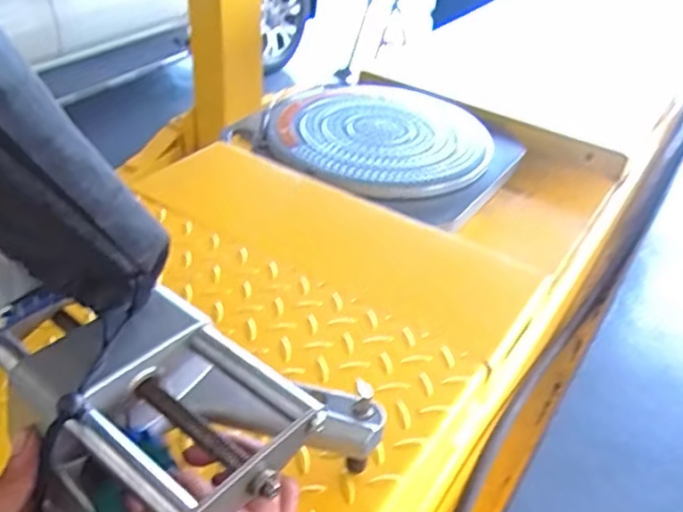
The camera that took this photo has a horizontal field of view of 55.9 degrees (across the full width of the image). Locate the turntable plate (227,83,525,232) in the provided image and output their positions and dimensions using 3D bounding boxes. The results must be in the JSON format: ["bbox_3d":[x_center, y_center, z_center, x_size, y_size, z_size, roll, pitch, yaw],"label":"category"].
[{"bbox_3d":[0.058,-0.185,0.999,0.394,0.043,0.330,24,40,24],"label":"turntable plate"}]

